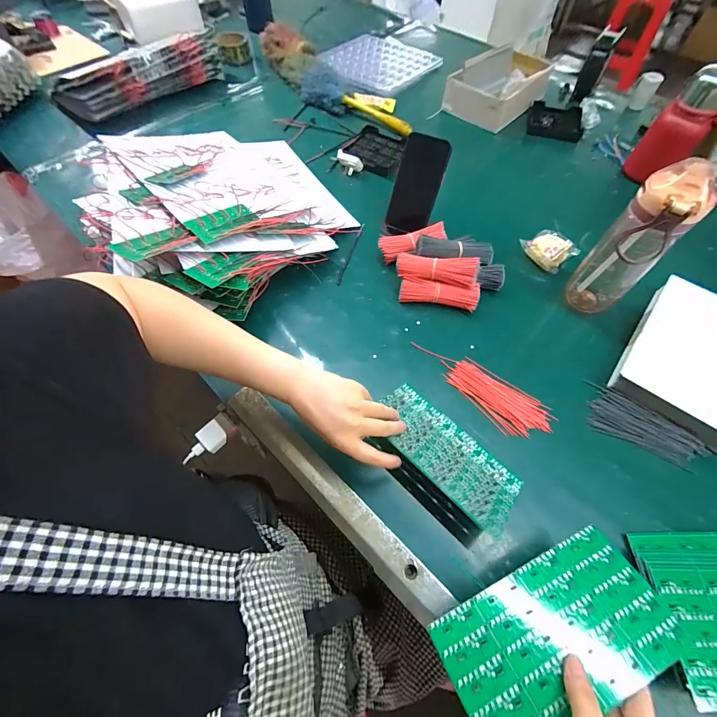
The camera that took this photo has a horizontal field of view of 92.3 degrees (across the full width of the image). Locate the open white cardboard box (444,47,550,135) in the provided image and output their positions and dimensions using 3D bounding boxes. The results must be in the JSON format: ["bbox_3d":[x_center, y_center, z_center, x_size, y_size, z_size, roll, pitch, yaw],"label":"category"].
[{"bbox_3d":[0.340,-0.653,0.818,0.160,0.096,0.230,40,67,19],"label":"open white cardboard box"}]

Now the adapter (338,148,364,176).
[{"bbox_3d":[-0.022,-0.403,0.701,0.058,0.033,0.024,31,64,15],"label":"adapter"}]

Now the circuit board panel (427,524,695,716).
[{"bbox_3d":[0.165,0.231,0.288,0.185,0.009,0.098,-23,47,-11],"label":"circuit board panel"}]

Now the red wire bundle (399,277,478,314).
[{"bbox_3d":[0.124,-0.100,0.531,0.118,0.031,0.029,8,61,3],"label":"red wire bundle"}]

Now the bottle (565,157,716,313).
[{"bbox_3d":[0.359,-0.146,0.458,0.074,0.204,0.073,40,67,19],"label":"bottle"}]

